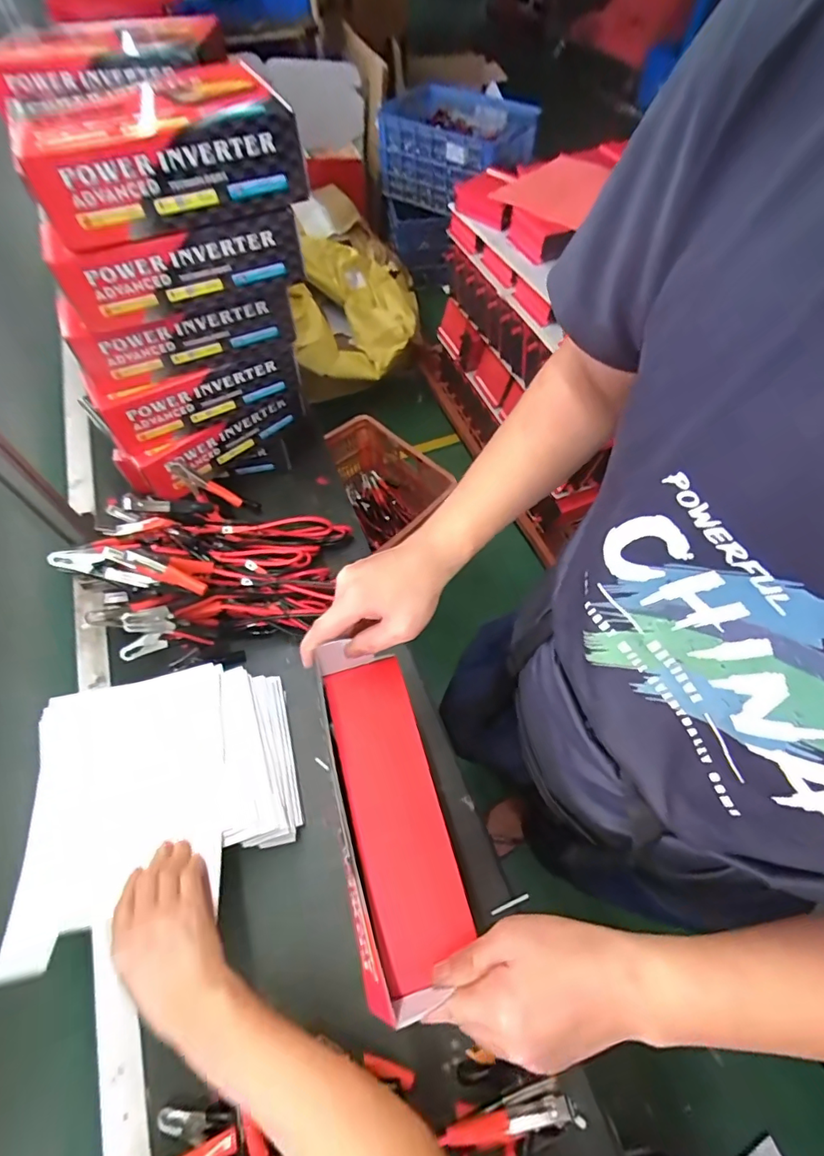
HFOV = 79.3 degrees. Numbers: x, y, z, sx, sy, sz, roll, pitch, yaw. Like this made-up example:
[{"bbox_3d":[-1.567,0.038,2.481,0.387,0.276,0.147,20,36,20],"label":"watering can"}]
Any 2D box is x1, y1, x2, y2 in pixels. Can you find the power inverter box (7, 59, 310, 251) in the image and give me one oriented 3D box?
[{"bbox_3d":[-0.272,-0.471,0.547,0.267,0.079,0.180,-21,62,-12],"label":"power inverter box"}]

